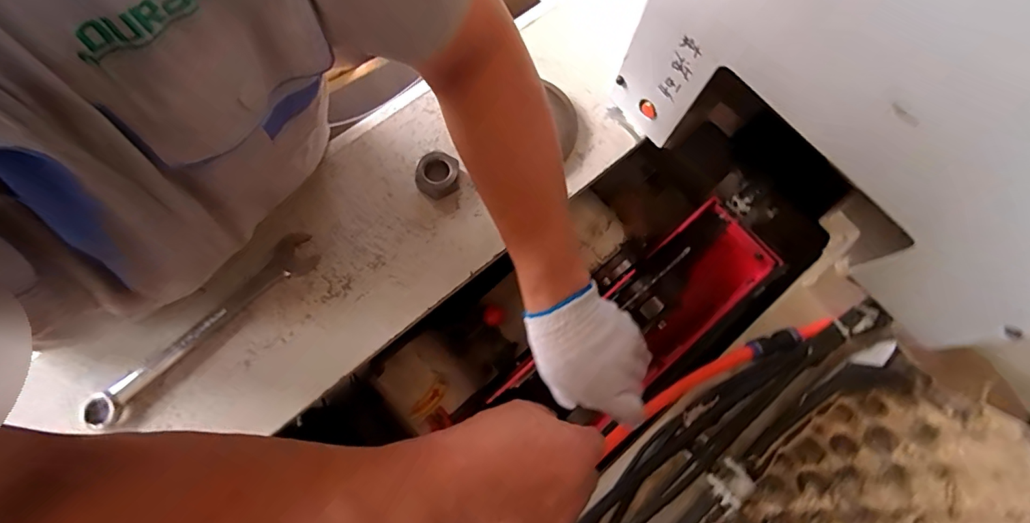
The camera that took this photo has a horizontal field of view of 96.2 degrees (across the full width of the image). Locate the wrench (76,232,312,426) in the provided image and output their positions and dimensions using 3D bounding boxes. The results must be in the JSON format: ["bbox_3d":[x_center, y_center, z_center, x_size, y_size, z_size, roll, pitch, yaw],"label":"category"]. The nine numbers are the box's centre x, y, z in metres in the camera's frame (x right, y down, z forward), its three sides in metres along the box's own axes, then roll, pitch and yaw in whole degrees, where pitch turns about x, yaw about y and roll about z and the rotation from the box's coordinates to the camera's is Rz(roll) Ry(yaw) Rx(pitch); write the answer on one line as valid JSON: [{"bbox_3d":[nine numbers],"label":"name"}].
[{"bbox_3d":[-0.305,0.063,0.454,0.246,0.019,0.046,-43,81,-13],"label":"wrench"}]

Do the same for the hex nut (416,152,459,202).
[{"bbox_3d":[-0.082,-0.092,0.498,0.041,0.027,0.044,14,74,1],"label":"hex nut"}]

